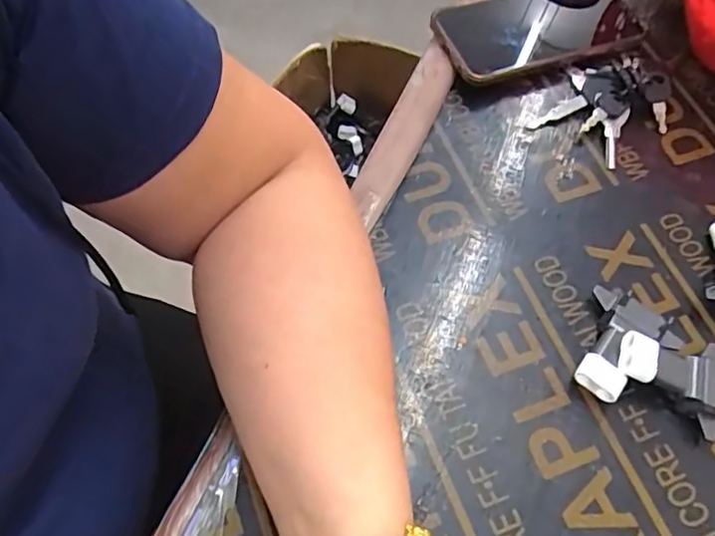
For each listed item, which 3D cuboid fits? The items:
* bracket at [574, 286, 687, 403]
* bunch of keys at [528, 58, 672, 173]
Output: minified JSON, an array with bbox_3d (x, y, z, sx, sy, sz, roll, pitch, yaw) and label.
[{"bbox_3d":[0.153,0.046,0.354,0.054,0.023,0.064,39,67,16],"label":"bracket"},{"bbox_3d":[0.189,-0.124,0.446,0.078,0.035,0.094,34,66,21],"label":"bunch of keys"}]

